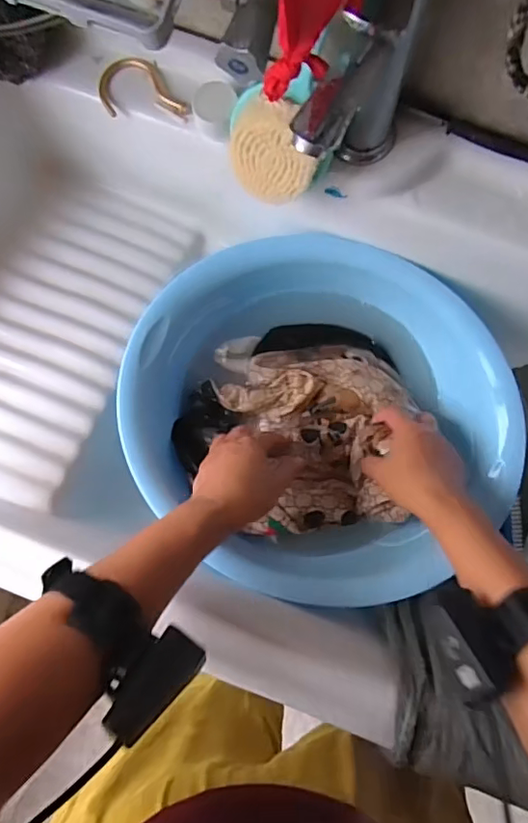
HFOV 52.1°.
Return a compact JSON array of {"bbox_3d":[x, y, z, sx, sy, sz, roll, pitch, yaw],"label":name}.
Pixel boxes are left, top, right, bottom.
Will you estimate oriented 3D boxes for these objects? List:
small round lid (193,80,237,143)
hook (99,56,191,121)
[{"bbox_3d":[-0.043,-0.260,0.469,0.039,0.027,0.041,0,86,2],"label":"small round lid"},{"bbox_3d":[-0.107,-0.293,0.487,0.083,0.008,0.056,4,86,2],"label":"hook"}]

